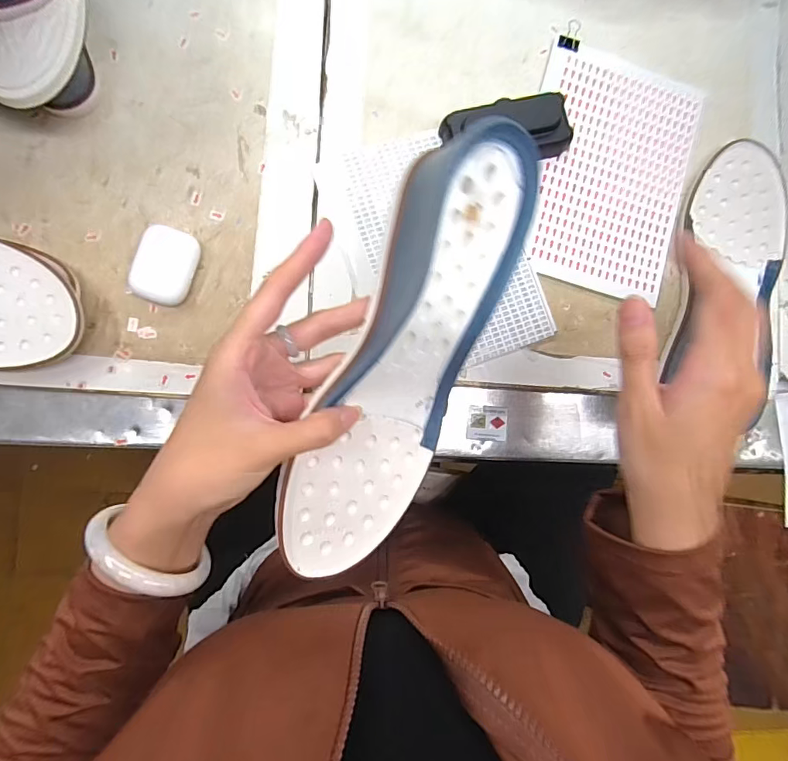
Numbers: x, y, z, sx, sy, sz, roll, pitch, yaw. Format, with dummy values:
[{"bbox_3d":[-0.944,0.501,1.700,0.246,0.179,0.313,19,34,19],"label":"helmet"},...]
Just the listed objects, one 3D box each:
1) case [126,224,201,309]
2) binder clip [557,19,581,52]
[{"bbox_3d":[-0.180,-0.090,0.366,0.042,0.021,0.058,14,86,-5],"label":"case"},{"bbox_3d":[0.160,-0.310,0.413,0.019,0.008,0.030,25,85,-4],"label":"binder clip"}]

